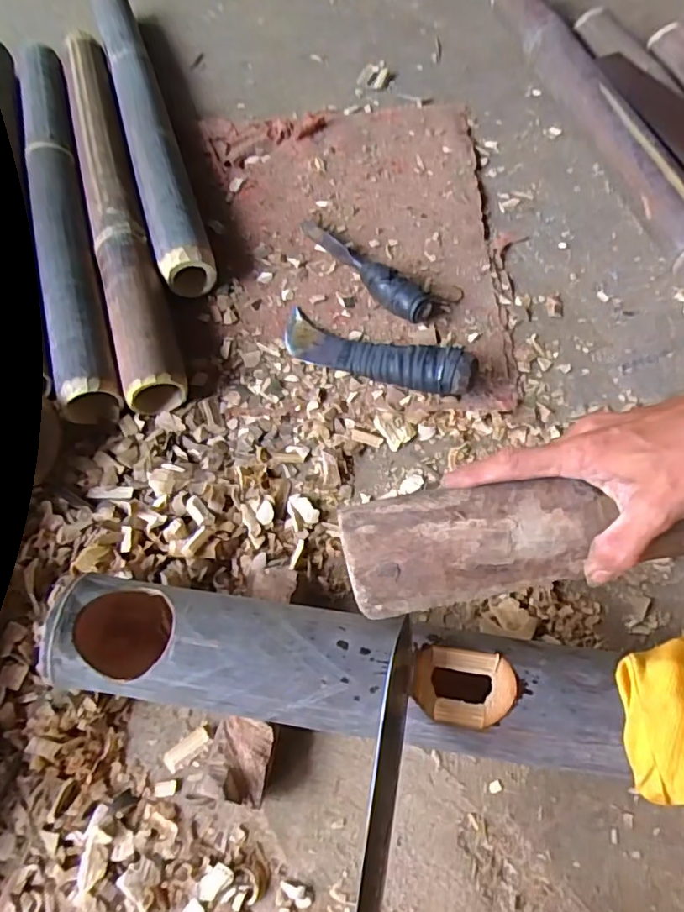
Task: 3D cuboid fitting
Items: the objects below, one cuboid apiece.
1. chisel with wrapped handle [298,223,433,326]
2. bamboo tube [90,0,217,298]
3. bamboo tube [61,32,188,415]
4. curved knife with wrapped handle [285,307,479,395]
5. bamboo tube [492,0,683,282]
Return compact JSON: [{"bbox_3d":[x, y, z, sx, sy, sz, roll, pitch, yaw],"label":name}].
[{"bbox_3d":[0.023,-0.218,0.618,0.045,0.039,0.207,-39,68,-15],"label":"chisel with wrapped handle"},{"bbox_3d":[-0.265,-0.460,0.741,0.059,0.061,0.653,-19,64,-6],"label":"bamboo tube"},{"bbox_3d":[-0.277,-0.320,0.671,0.064,0.062,0.632,-19,64,-6],"label":"bamboo tube"},{"bbox_3d":[0.028,-0.106,0.558,0.210,0.044,0.054,24,68,14],"label":"curved knife with wrapped handle"},{"bbox_3d":[0.326,-0.413,0.692,0.058,0.071,0.690,-13,64,-3],"label":"bamboo tube"}]

